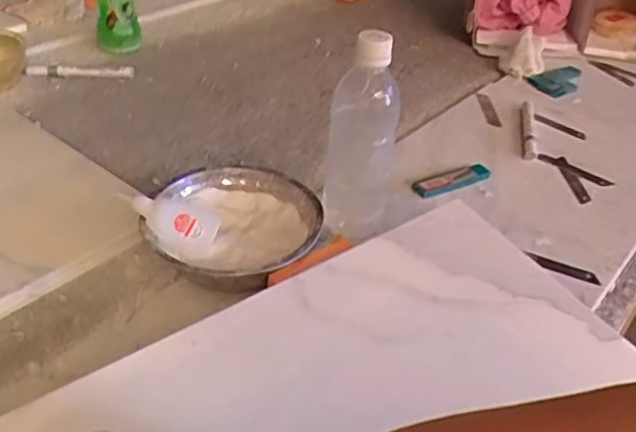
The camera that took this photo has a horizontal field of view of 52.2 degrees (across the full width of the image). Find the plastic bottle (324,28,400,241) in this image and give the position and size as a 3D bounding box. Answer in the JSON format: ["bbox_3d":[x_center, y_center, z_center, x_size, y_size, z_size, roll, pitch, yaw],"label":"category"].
[{"bbox_3d":[0.043,-0.066,0.623,0.065,0.212,0.058,6,37,1],"label":"plastic bottle"}]

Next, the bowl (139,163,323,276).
[{"bbox_3d":[-0.080,0.016,0.622,0.156,0.057,0.155,4,37,-3],"label":"bowl"}]

